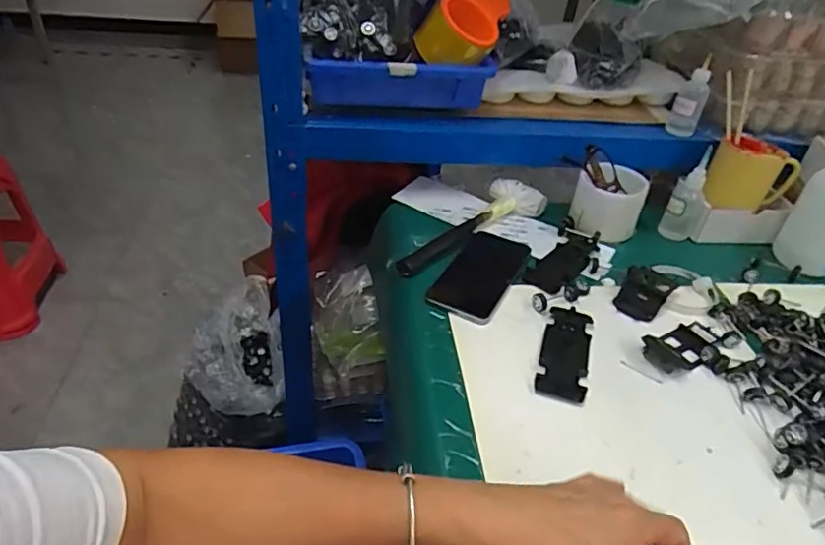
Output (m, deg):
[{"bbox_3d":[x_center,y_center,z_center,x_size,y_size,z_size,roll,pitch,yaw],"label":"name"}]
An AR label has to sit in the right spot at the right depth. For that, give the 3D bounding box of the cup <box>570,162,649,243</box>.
[{"bbox_3d":[0.260,-0.094,0.745,0.086,0.075,0.079,18,39,16],"label":"cup"}]

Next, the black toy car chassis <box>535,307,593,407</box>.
[{"bbox_3d":[0.154,0.079,0.562,0.046,0.006,0.128,14,38,11],"label":"black toy car chassis"}]

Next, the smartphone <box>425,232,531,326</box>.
[{"bbox_3d":[0.081,-0.001,0.656,0.078,0.008,0.169,20,39,19],"label":"smartphone"}]

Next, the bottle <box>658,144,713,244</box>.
[{"bbox_3d":[0.373,-0.097,0.749,0.051,0.111,0.034,25,41,24],"label":"bottle"}]

